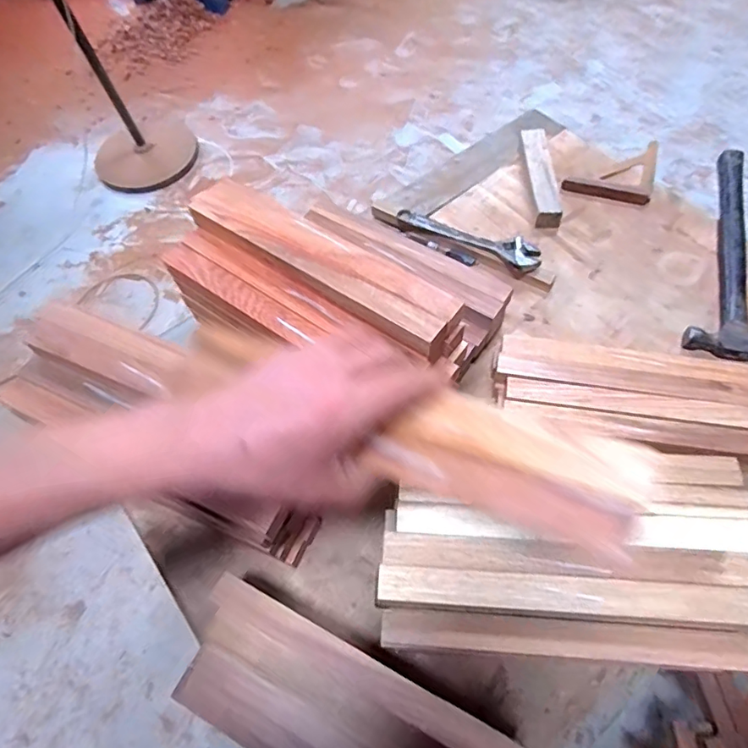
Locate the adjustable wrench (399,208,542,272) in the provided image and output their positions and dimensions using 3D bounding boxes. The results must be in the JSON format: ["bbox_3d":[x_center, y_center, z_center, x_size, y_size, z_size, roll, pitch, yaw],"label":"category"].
[{"bbox_3d":[0.152,-0.223,0.833,0.237,0.019,0.051,28,65,17],"label":"adjustable wrench"}]

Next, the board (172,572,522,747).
[{"bbox_3d":[-0.037,0.313,0.471,0.307,0.018,0.124,19,81,21],"label":"board"}]

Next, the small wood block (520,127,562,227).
[{"bbox_3d":[0.282,-0.334,0.886,0.042,0.035,0.194,-2,60,2],"label":"small wood block"}]

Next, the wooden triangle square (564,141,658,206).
[{"bbox_3d":[0.420,-0.371,0.918,0.141,0.020,0.164,16,62,11],"label":"wooden triangle square"}]

